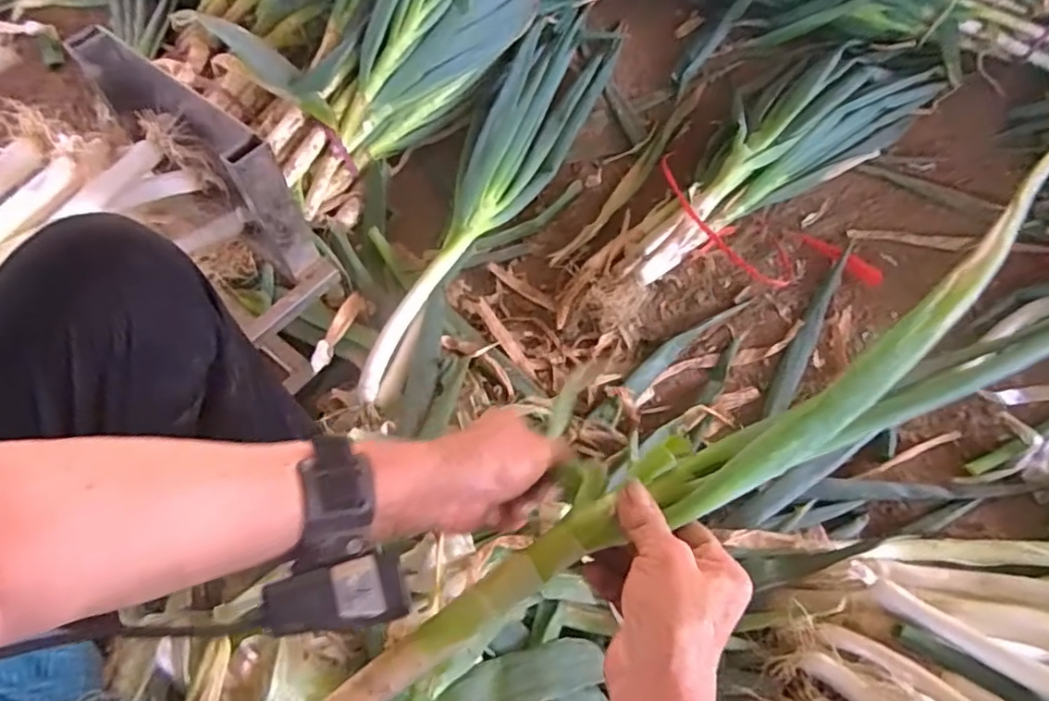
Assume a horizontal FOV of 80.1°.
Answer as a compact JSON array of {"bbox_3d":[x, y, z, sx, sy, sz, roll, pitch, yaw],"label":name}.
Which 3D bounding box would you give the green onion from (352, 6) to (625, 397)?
[{"bbox_3d":[-0.049,-0.276,0.980,0.150,0.082,0.807,22,65,11],"label":"green onion"}]

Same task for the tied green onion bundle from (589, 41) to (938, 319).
[{"bbox_3d":[0.374,-0.297,1.001,0.761,0.076,0.166,-34,68,-16],"label":"tied green onion bundle"}]

